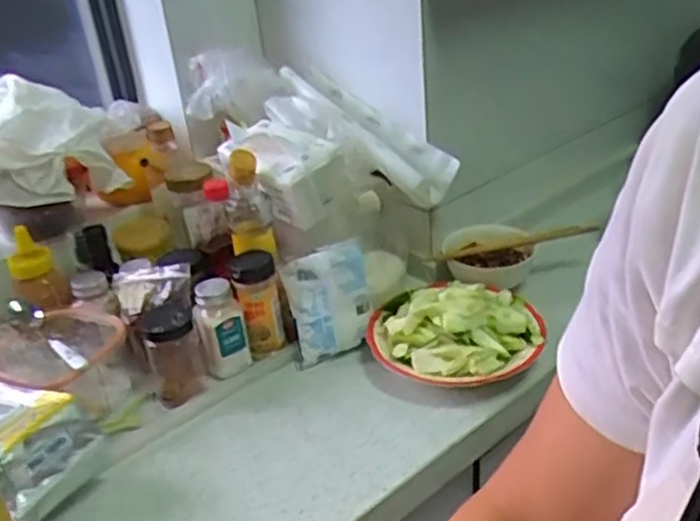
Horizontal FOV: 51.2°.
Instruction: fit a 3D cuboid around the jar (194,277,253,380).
[{"bbox_3d":[-0.152,0.081,0.871,0.055,0.111,0.041,-14,29,-15],"label":"jar"}]

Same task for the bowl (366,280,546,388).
[{"bbox_3d":[0.125,0.081,0.871,0.204,0.087,0.169,-4,28,3],"label":"bowl"}]

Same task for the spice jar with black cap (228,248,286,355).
[{"bbox_3d":[-0.113,0.052,0.907,0.053,0.115,0.063,-11,29,-10],"label":"spice jar with black cap"}]

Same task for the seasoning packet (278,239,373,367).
[{"bbox_3d":[-0.024,0.051,0.900,0.098,0.132,0.040,-14,9,-8],"label":"seasoning packet"}]

